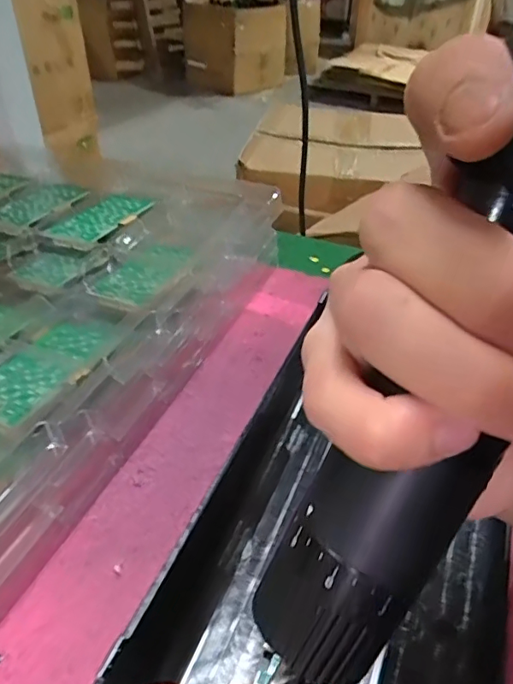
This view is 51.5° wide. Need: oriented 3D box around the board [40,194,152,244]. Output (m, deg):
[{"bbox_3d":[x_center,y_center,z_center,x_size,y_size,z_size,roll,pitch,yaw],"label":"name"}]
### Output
[{"bbox_3d":[-0.132,-0.108,0.457,0.046,0.010,0.092,18,42,19],"label":"board"}]

